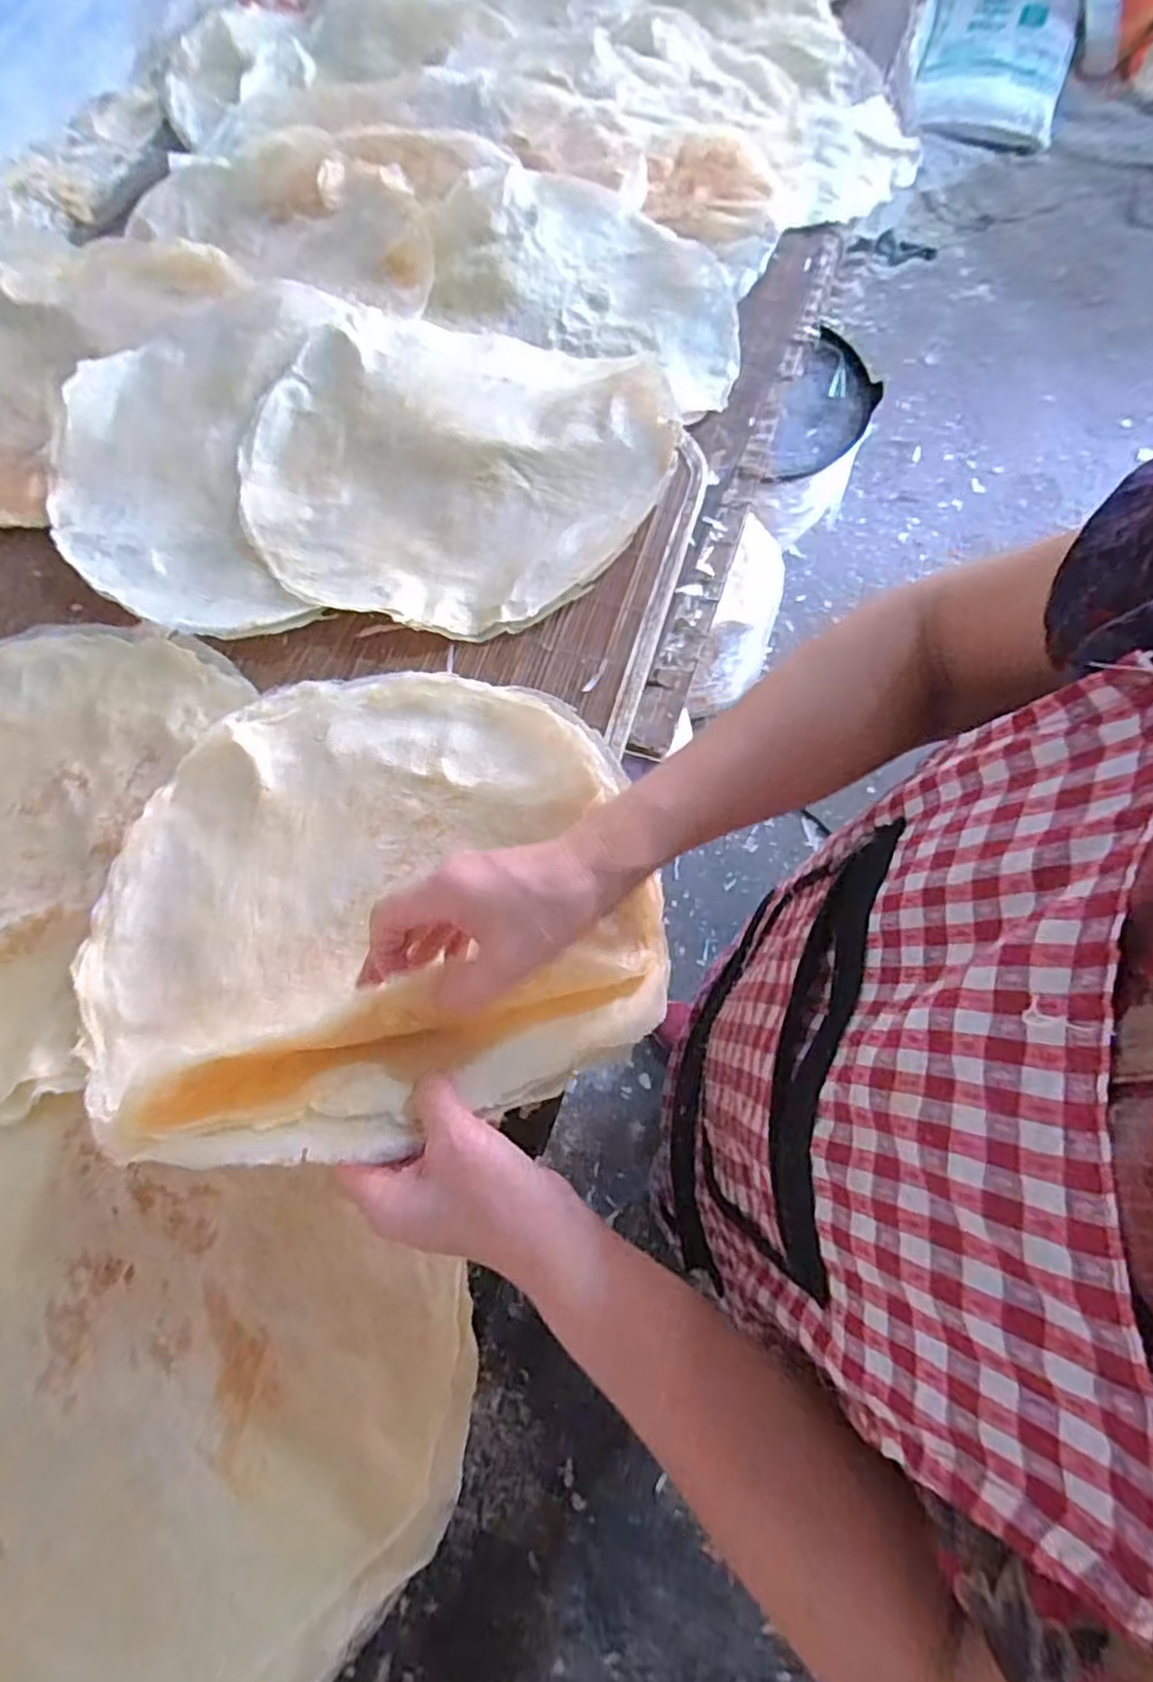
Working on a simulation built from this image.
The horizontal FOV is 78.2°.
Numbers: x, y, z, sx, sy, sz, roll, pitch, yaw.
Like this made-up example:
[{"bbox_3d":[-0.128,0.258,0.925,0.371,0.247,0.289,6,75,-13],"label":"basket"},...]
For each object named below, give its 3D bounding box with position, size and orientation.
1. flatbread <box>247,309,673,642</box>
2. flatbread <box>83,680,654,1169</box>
[{"bbox_3d":[-0.103,-0.327,0.593,0.331,0.036,0.336,0,68,1],"label":"flatbread"},{"bbox_3d":[-0.129,0.018,0.424,0.353,0.104,0.309,0,67,2],"label":"flatbread"}]

